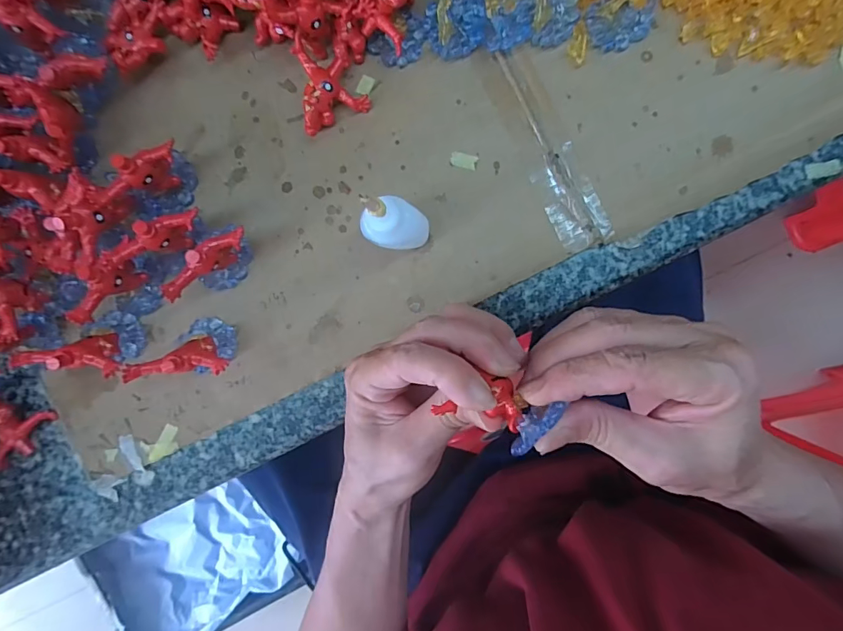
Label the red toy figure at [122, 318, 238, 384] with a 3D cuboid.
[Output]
[{"bbox_3d":[-0.128,0.017,0.254,0.045,0.053,0.028,-2,92,5],"label":"red toy figure"}]

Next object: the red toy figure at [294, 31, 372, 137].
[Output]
[{"bbox_3d":[-0.055,-0.130,0.255,0.038,0.024,0.040,-24,90,5],"label":"red toy figure"}]

